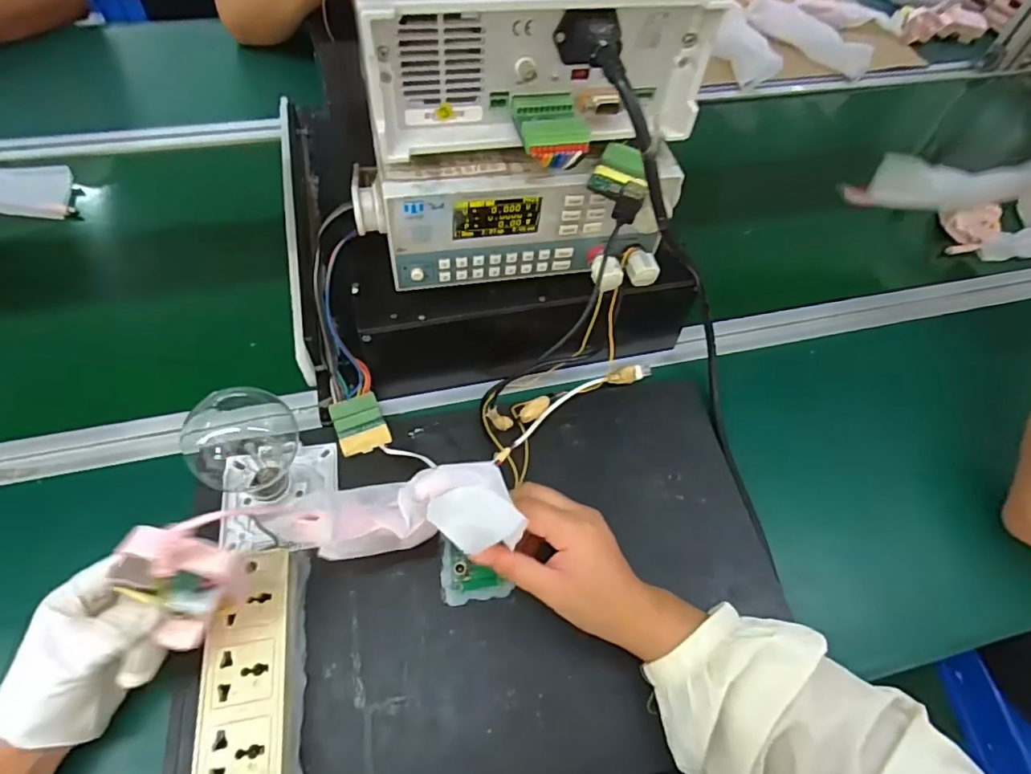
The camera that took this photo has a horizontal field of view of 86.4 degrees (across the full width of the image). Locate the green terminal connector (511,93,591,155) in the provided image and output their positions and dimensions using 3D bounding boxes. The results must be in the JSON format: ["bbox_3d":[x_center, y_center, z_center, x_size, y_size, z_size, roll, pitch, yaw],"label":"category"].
[{"bbox_3d":[0.023,-0.169,0.352,0.042,0.012,0.046,-10,59,-6],"label":"green terminal connector"}]

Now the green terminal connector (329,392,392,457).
[{"bbox_3d":[-0.133,0.032,0.470,0.041,0.008,0.047,-20,99,-19],"label":"green terminal connector"}]

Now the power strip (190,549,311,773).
[{"bbox_3d":[-0.171,0.197,0.361,0.055,0.036,0.164,-8,59,-5],"label":"power strip"}]

